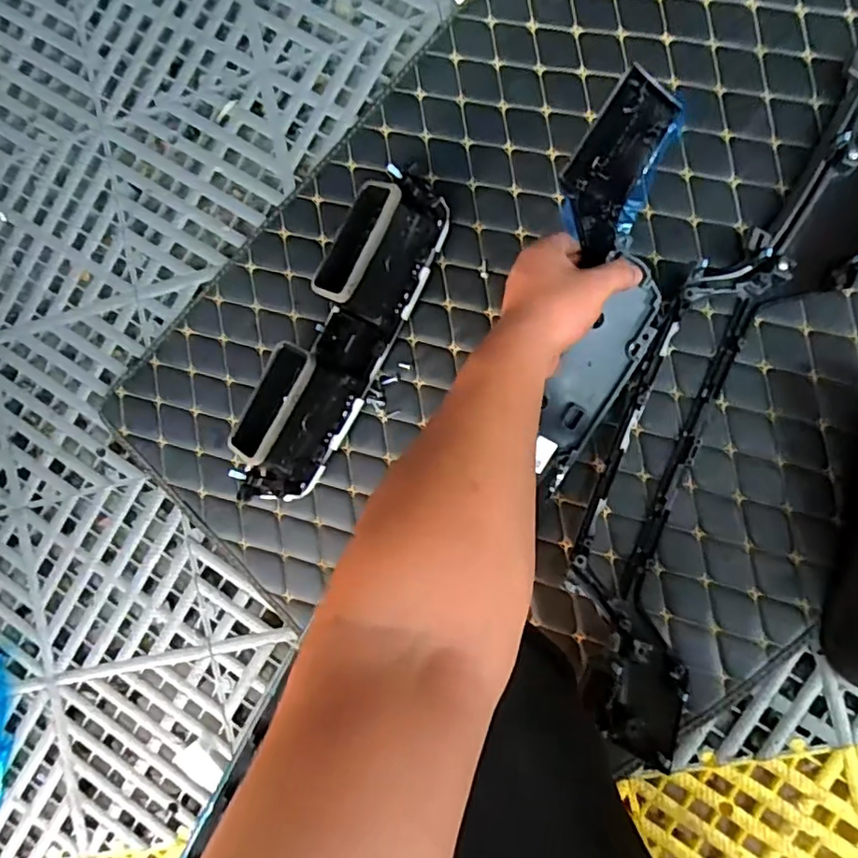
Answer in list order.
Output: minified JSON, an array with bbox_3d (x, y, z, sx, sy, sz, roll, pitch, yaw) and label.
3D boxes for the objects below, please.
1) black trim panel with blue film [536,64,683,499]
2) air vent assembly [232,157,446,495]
[{"bbox_3d":[0.144,-0.105,0.495,0.086,0.055,0.306,8,105,9],"label":"black trim panel with blue film"},{"bbox_3d":[-0.088,-0.085,0.584,0.092,0.084,0.348,27,92,9],"label":"air vent assembly"}]

